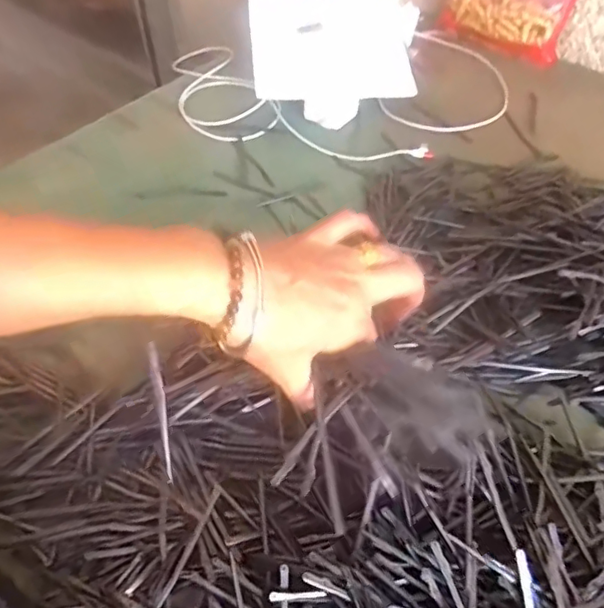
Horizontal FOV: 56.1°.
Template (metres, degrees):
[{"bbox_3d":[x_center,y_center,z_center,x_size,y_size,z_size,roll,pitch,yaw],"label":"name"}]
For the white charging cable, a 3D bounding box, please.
[{"bbox_3d":[0.059,-0.281,0.736,0.433,0.032,0.304,-6,50,-6],"label":"white charging cable"}]

